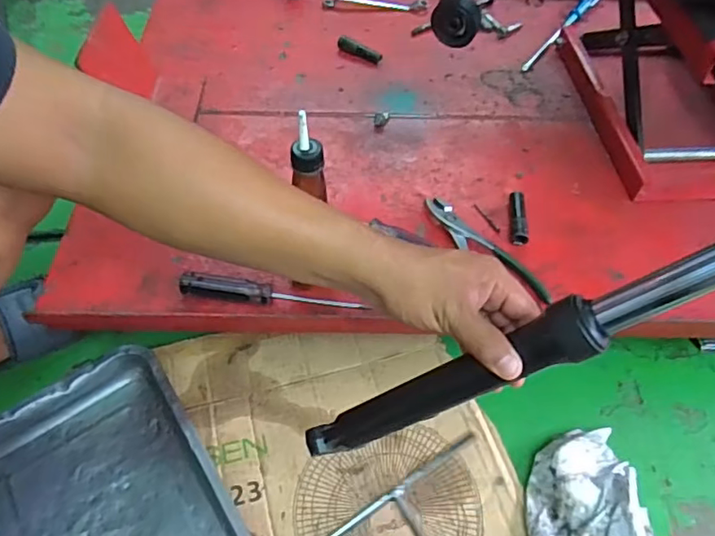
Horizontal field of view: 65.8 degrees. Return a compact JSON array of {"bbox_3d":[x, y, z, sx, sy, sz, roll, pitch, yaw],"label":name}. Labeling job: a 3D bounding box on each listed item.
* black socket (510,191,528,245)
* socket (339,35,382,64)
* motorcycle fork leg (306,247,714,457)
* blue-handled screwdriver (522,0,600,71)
[{"bbox_3d":[0.205,-0.064,0.705,0.020,0.019,0.077,7,54,3],"label":"black socket"},{"bbox_3d":[0.003,-0.358,0.905,0.078,0.017,0.023,25,57,16],"label":"socket"},{"bbox_3d":[0.110,0.069,0.412,0.037,0.396,0.038,29,43,-34],"label":"motorcycle fork leg"},{"bbox_3d":[0.369,-0.427,0.970,0.030,0.027,0.295,31,57,20],"label":"blue-handled screwdriver"}]

